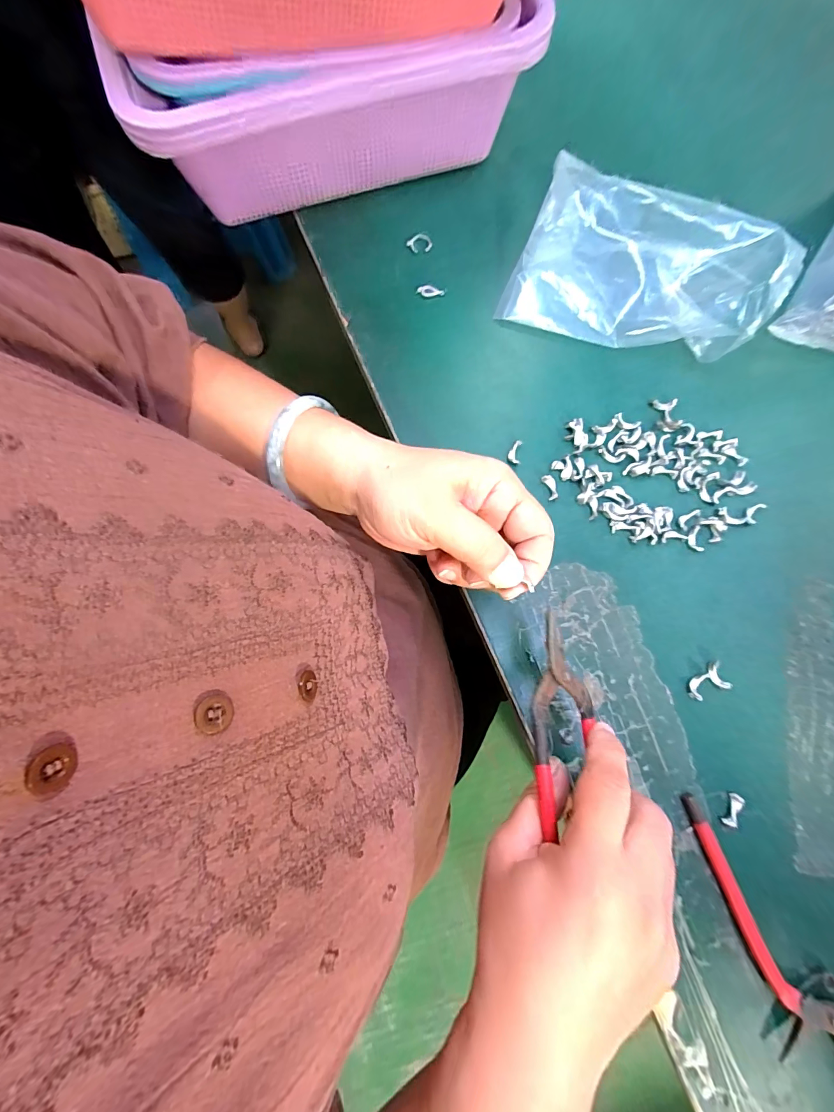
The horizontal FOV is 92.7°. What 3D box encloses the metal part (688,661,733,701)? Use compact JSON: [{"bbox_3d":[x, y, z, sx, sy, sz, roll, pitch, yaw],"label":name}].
[{"bbox_3d":[0.190,0.084,0.259,0.027,0.006,0.017,-32,80,-7],"label":"metal part"}]

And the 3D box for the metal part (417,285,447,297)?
[{"bbox_3d":[0.012,-0.218,0.328,0.025,0.004,0.008,11,77,2],"label":"metal part"}]

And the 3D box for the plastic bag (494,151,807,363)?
[{"bbox_3d":[0.174,-0.223,0.305,0.185,0.054,0.130,24,78,5],"label":"plastic bag"}]

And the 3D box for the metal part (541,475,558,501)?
[{"bbox_3d":[0.097,-0.050,0.289,0.008,0.005,0.018,-17,78,-4],"label":"metal part"}]

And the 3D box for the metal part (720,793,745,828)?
[{"bbox_3d":[0.193,0.155,0.242,0.008,0.005,0.019,30,79,6],"label":"metal part"}]

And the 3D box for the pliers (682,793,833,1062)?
[{"bbox_3d":[0.231,0.222,0.224,0.174,0.011,0.107,19,78,4],"label":"pliers"}]

